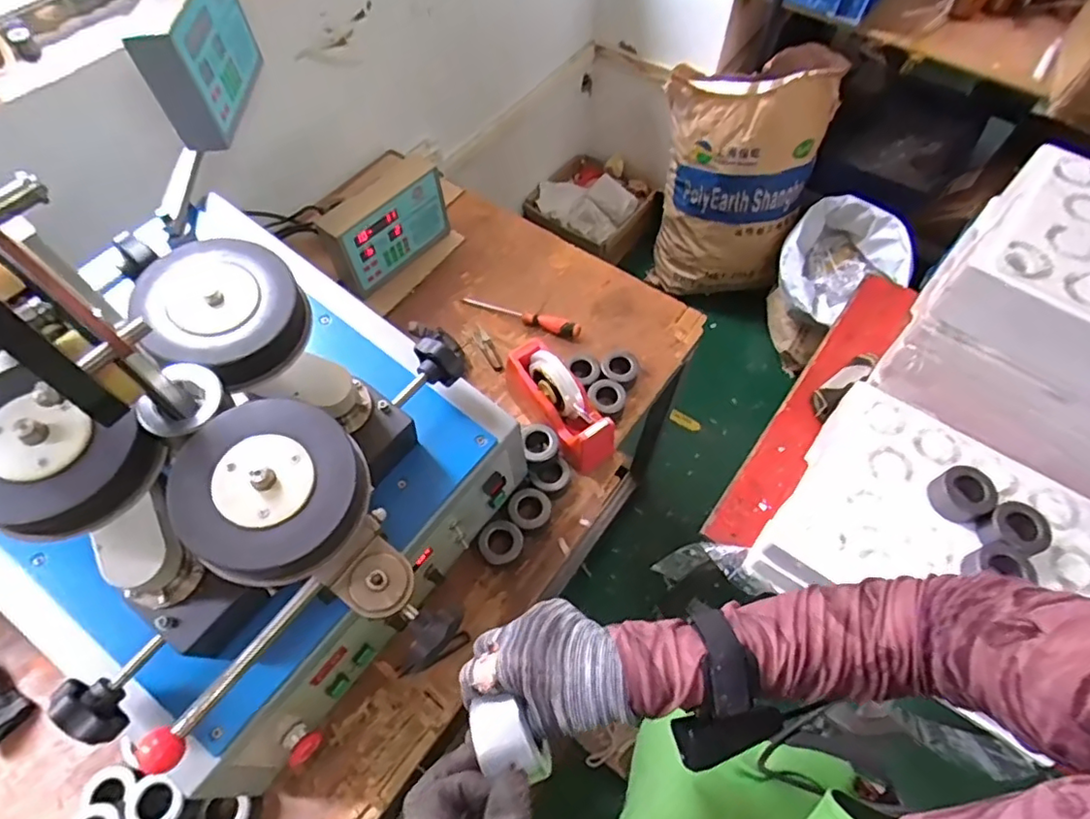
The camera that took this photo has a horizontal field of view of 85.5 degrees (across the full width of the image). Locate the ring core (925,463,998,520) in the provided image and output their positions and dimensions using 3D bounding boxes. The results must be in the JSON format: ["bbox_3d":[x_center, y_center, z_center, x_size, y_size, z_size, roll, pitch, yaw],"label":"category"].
[{"bbox_3d":[0.506,0.101,0.713,0.059,0.040,0.064,0,60,-1],"label":"ring core"}]

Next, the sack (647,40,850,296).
[{"bbox_3d":[0.511,-0.619,1.654,0.402,0.608,0.244,6,60,3],"label":"sack"}]

